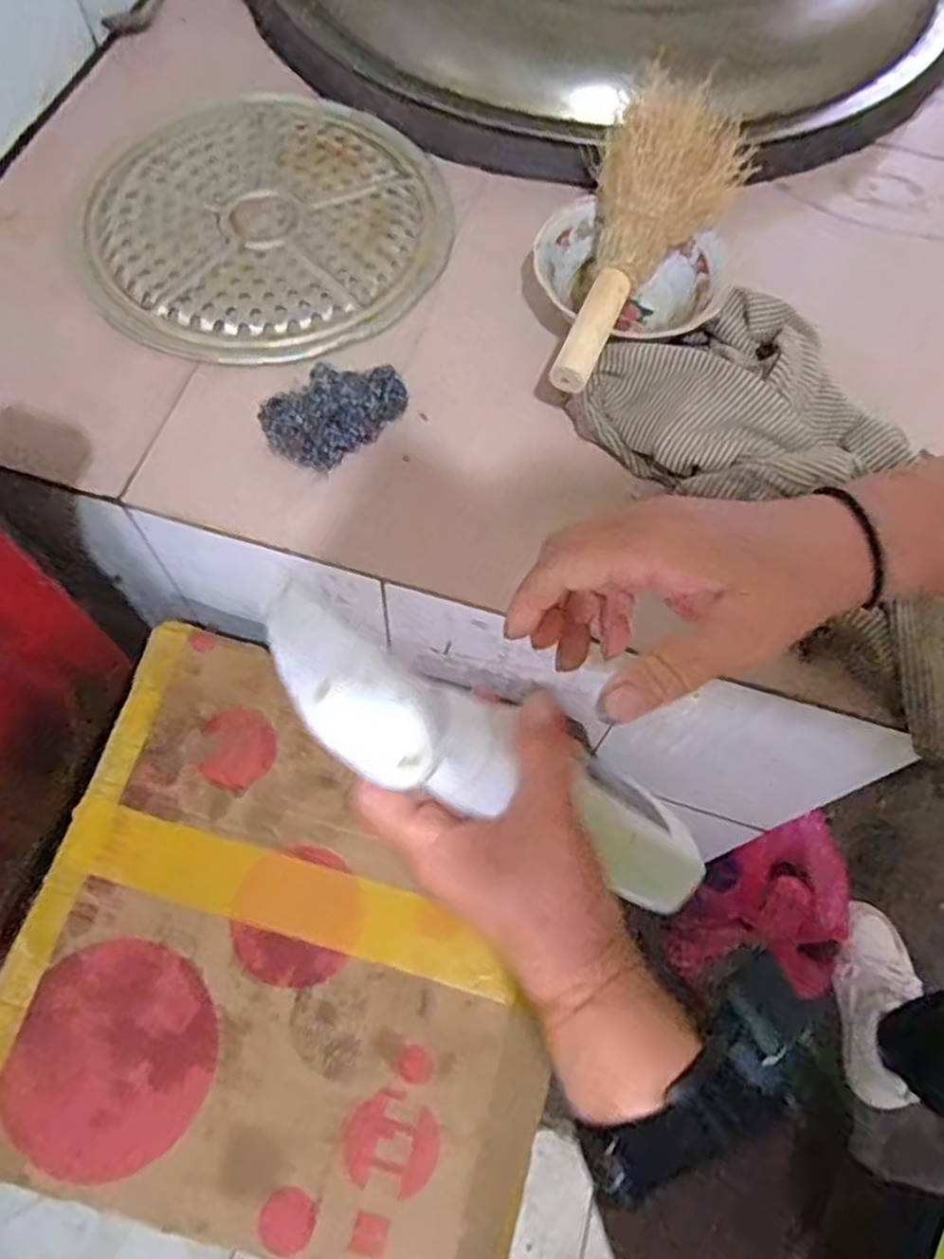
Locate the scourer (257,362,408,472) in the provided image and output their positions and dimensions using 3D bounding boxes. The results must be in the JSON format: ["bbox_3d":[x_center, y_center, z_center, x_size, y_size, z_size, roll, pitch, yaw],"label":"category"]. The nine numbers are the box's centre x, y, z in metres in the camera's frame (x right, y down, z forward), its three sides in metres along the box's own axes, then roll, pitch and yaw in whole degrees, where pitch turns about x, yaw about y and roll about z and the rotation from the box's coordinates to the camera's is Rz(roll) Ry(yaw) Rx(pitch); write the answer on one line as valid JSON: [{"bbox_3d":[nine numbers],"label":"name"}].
[{"bbox_3d":[-0.099,-0.158,0.536,0.103,0.057,0.054,-9,66,-6],"label":"scourer"}]

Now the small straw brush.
[{"bbox_3d":[0.111,-0.281,0.551,0.106,0.063,0.247,26,83,9],"label":"small straw brush"}]

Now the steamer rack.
[{"bbox_3d":[-0.173,-0.354,0.646,0.296,0.010,0.303,-5,66,-4],"label":"steamer rack"}]

